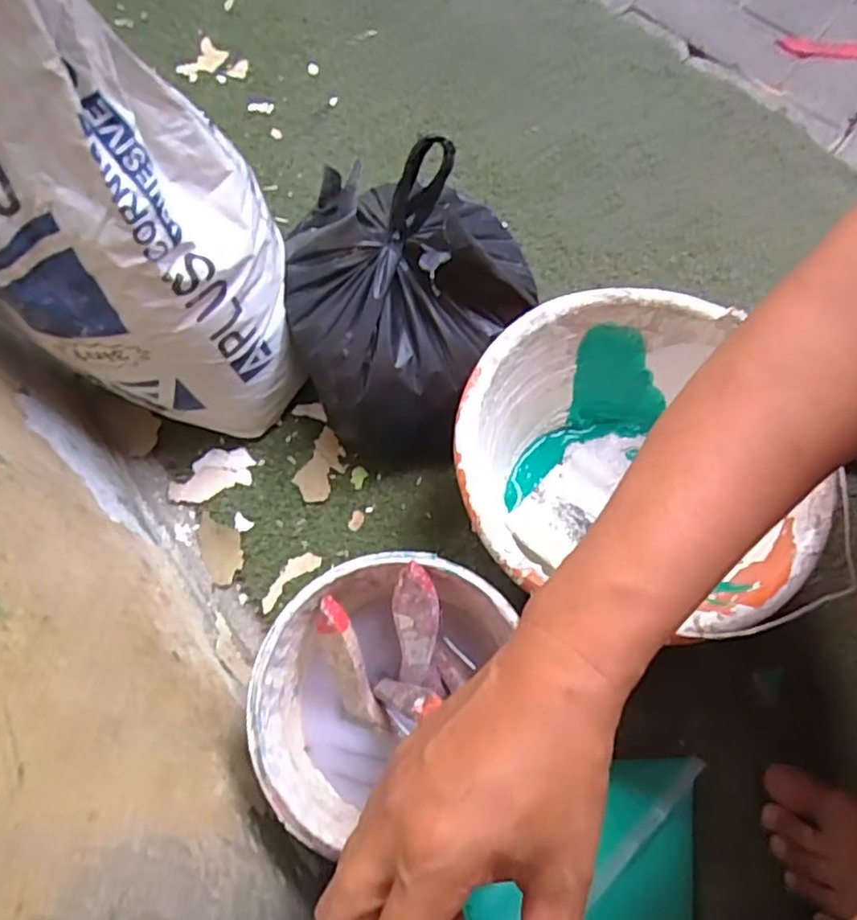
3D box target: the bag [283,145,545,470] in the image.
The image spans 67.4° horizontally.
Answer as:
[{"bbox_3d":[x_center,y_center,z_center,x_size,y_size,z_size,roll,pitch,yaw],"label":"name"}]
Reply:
[{"bbox_3d":[-0.020,-0.136,0.539,0.180,0.187,0.230,28,73,12],"label":"bag"}]

